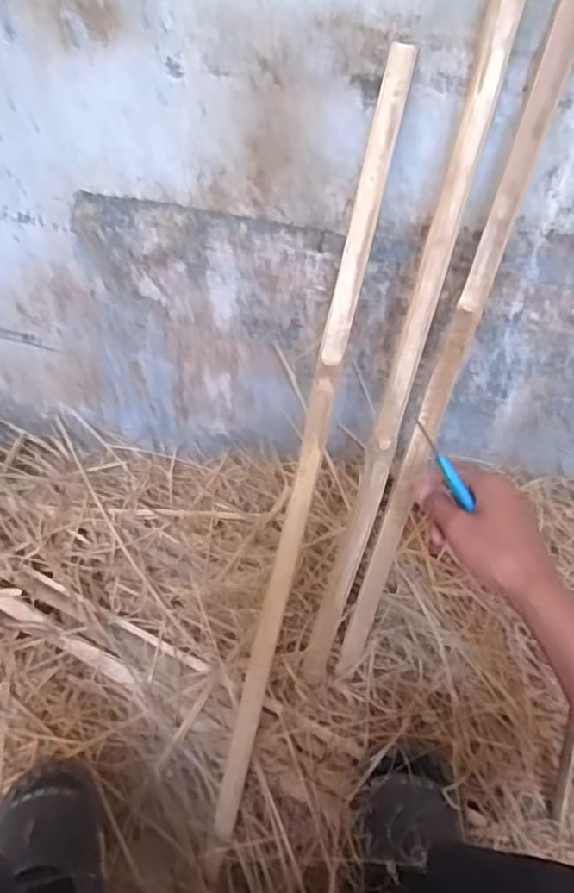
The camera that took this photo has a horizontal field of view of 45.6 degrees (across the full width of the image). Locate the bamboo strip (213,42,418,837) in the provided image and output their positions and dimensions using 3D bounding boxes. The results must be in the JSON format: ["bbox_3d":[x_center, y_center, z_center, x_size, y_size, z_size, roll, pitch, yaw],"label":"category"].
[{"bbox_3d":[0.018,0.037,0.701,0.026,0.819,0.017,14,12,8],"label":"bamboo strip"}]

